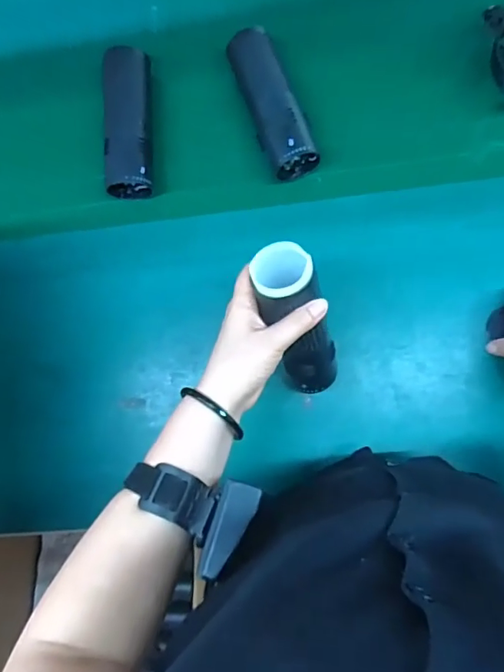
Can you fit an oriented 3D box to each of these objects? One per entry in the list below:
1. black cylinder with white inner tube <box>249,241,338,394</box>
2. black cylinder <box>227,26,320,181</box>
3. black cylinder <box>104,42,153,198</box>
[{"bbox_3d":[0.044,-0.008,0.466,0.051,0.169,0.048,-15,51,5],"label":"black cylinder with white inner tube"},{"bbox_3d":[0.021,-0.260,0.565,0.053,0.044,0.168,-23,82,4],"label":"black cylinder"},{"bbox_3d":[-0.142,-0.250,0.592,0.050,0.040,0.175,-3,84,6],"label":"black cylinder"}]

